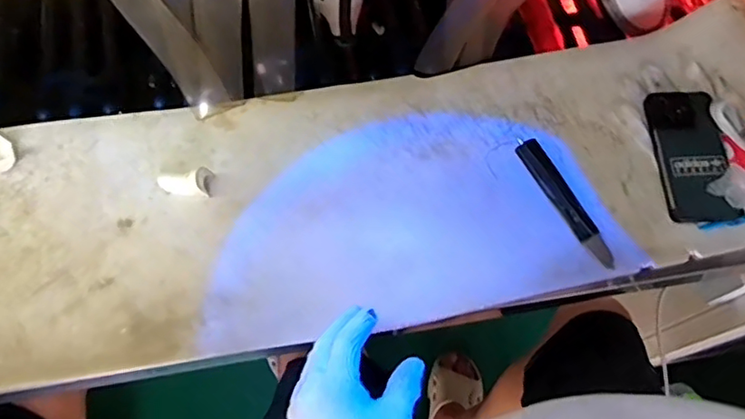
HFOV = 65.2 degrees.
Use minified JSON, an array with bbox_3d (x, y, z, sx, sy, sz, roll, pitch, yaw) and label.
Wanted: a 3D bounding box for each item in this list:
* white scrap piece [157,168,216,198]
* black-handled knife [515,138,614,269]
[{"bbox_3d":[-0.207,-0.034,0.642,0.056,0.024,0.030,4,66,0],"label":"white scrap piece"},{"bbox_3d":[0.218,-0.010,0.657,0.031,0.016,0.168,-26,69,-13],"label":"black-handled knife"}]

